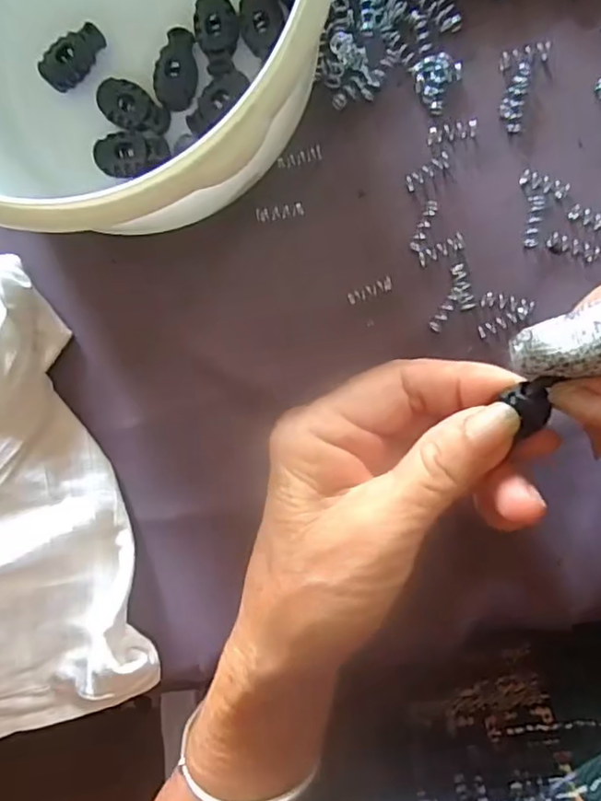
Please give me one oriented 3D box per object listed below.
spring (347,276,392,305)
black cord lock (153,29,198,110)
[{"bbox_3d":[0.028,-0.043,0.241,0.018,0.004,0.006,-24,91,7],"label":"spring"},{"bbox_3d":[-0.048,-0.130,0.237,0.016,0.005,0.029,12,95,5],"label":"black cord lock"}]

